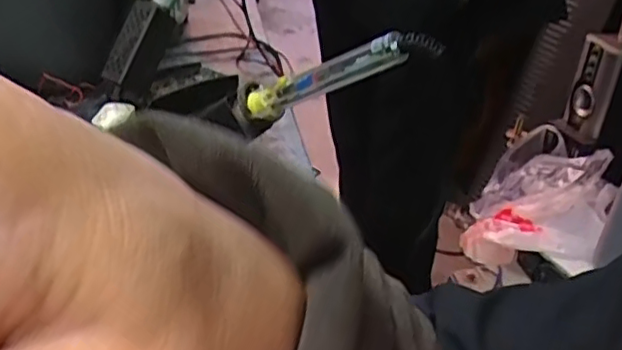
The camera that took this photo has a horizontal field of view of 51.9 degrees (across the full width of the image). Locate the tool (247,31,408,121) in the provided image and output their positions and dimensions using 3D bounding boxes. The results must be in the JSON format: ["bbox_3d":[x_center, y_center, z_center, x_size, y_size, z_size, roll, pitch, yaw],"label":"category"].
[{"bbox_3d":[0.010,-0.072,0.477,0.140,0.026,0.020,-17,16,38],"label":"tool"}]

